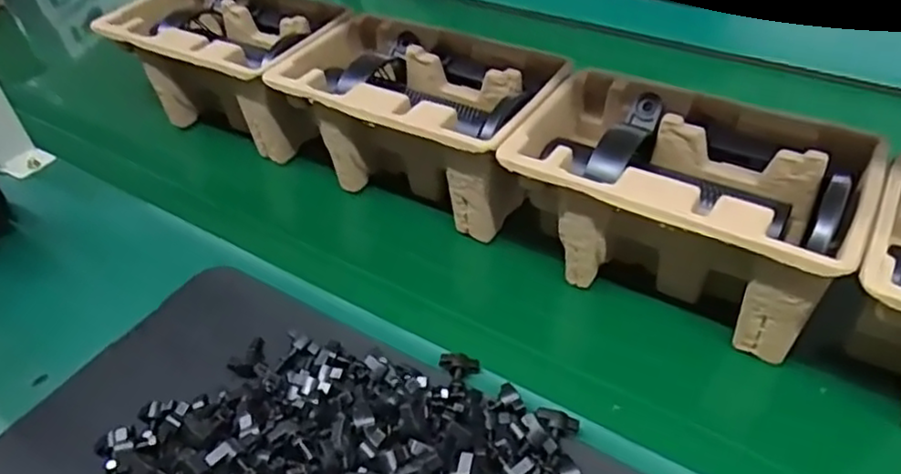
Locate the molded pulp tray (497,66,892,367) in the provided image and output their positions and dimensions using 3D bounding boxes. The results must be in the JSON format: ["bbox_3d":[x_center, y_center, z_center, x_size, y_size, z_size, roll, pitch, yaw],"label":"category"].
[{"bbox_3d":[0.160,-0.022,0.476,0.230,0.103,0.141,19,45,28],"label":"molded pulp tray"}]

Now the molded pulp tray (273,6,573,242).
[{"bbox_3d":[-0.023,-0.100,0.576,0.227,0.107,0.150,16,43,25],"label":"molded pulp tray"}]

